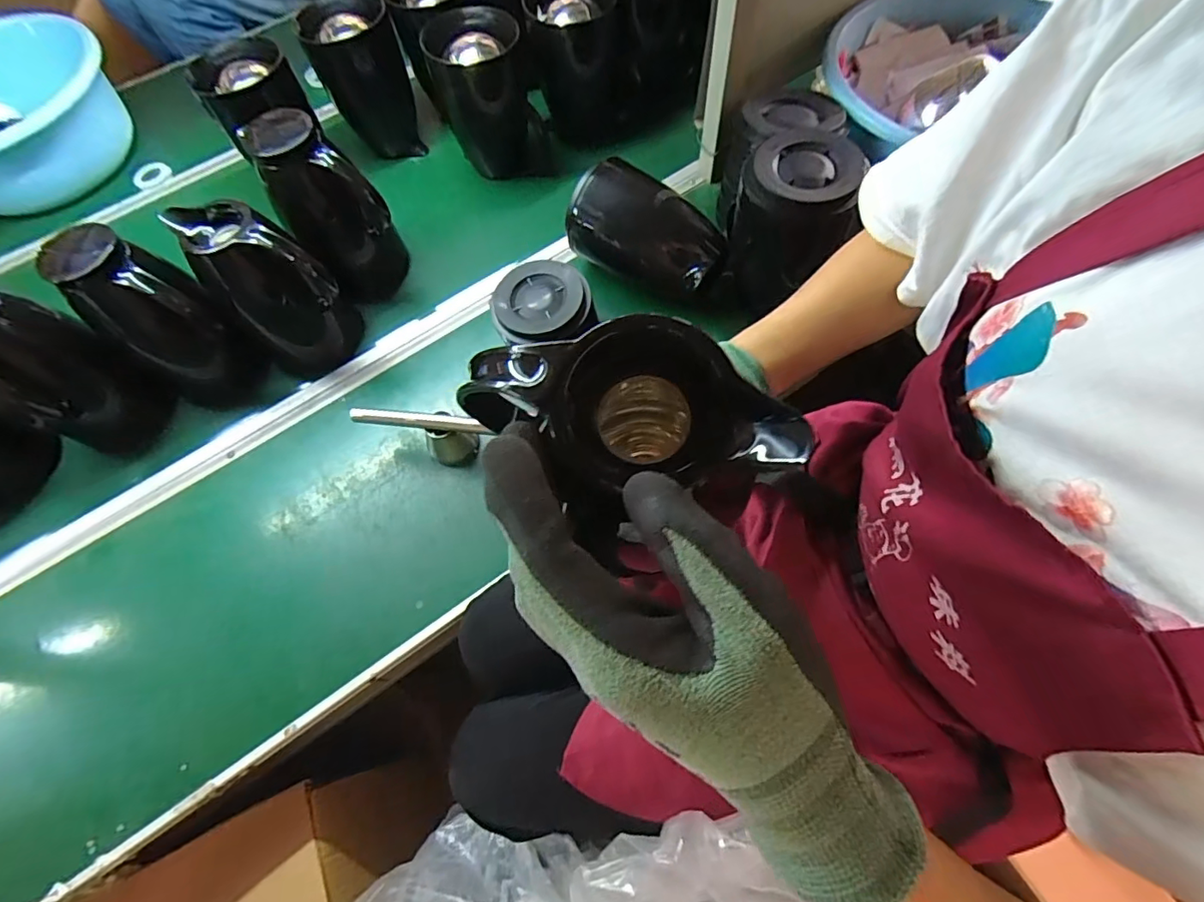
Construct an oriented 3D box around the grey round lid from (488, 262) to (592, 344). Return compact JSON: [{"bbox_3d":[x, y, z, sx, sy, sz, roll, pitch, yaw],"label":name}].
[{"bbox_3d":[-0.074,-0.181,0.640,0.116,0.019,0.110,-12,67,-2],"label":"grey round lid"}]

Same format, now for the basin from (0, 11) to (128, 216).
[{"bbox_3d":[-0.977,-0.550,0.880,0.318,0.166,0.297,-1,67,3],"label":"basin"}]

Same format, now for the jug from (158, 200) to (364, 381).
[{"bbox_3d":[-0.396,-0.193,0.646,0.122,0.193,0.126,-39,70,-13],"label":"jug"}]

